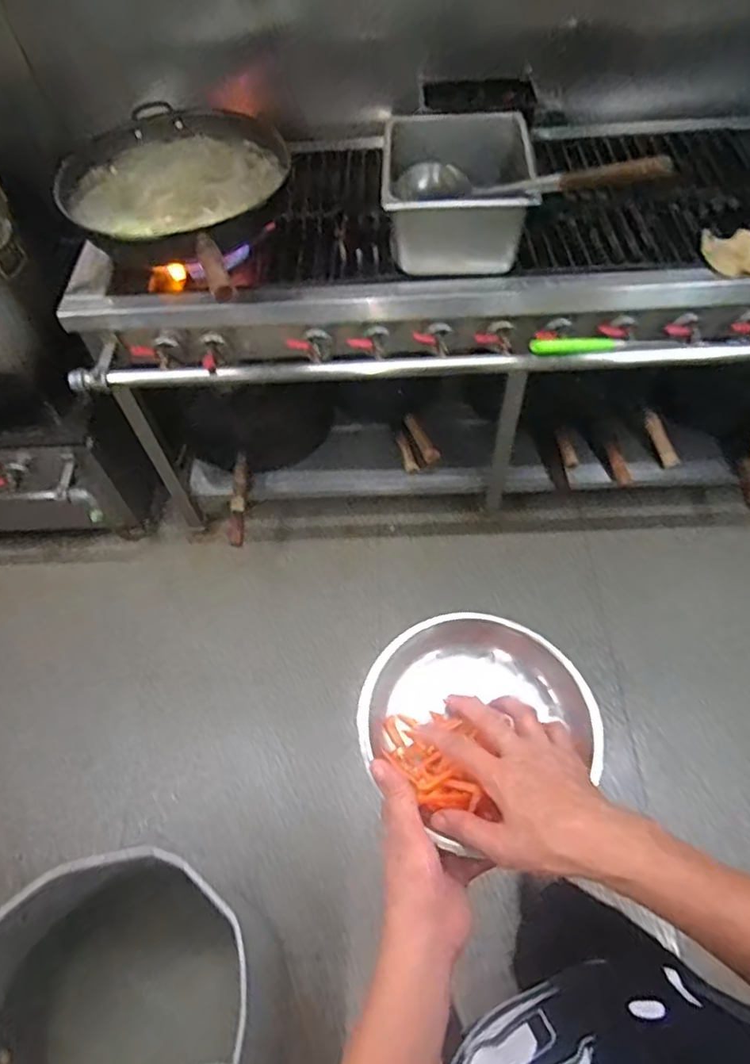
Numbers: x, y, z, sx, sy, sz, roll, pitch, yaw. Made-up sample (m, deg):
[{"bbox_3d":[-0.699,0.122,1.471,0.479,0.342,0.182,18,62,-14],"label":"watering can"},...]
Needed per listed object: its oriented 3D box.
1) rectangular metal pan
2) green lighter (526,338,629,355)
[{"bbox_3d":[0.148,-0.621,1.135,0.250,0.154,0.272,2,58,4],"label":"rectangular metal pan"},{"bbox_3d":[0.373,-0.344,1.137,0.166,0.021,0.021,1,58,4],"label":"green lighter"}]

